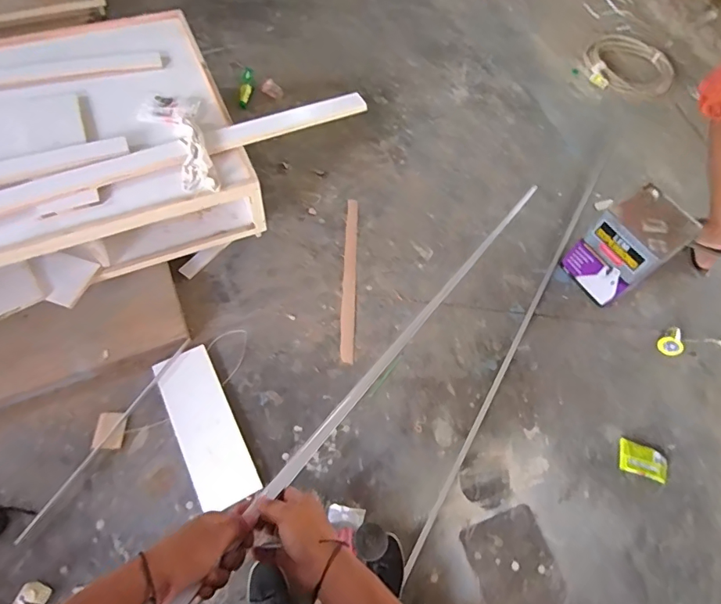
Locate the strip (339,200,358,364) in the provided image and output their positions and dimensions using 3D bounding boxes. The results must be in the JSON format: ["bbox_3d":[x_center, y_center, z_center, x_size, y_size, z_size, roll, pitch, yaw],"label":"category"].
[{"bbox_3d":[-0.040,-0.107,1.652,0.051,0.014,0.663,3,62,-4],"label":"strip"}]

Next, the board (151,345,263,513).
[{"bbox_3d":[-0.472,0.378,1.393,0.172,0.031,0.476,-21,75,-22],"label":"board"}]

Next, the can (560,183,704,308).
[{"bbox_3d":[0.913,-0.192,1.580,0.247,0.313,0.244,-32,70,-20],"label":"can"}]

